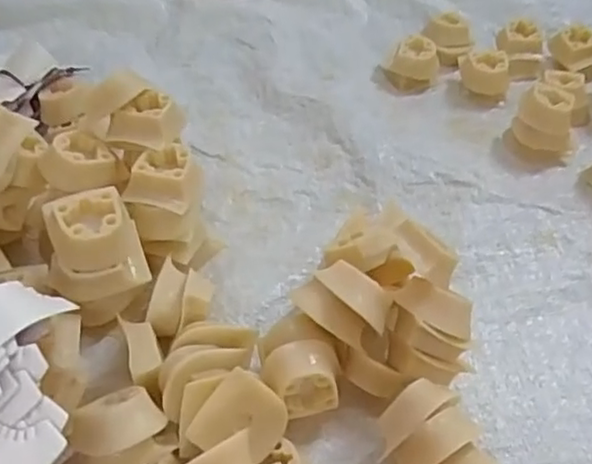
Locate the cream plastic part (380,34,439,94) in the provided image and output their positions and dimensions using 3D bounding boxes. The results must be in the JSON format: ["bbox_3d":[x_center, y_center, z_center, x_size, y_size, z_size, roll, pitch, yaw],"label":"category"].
[{"bbox_3d":[0.098,-0.142,0.536,0.037,0.030,0.033,-32,58,-27],"label":"cream plastic part"}]

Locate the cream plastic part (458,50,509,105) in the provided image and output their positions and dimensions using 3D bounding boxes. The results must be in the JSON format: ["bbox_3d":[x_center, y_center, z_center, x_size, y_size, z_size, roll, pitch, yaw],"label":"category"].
[{"bbox_3d":[0.156,-0.130,0.529,0.036,0.031,0.035,1,49,-2],"label":"cream plastic part"}]

